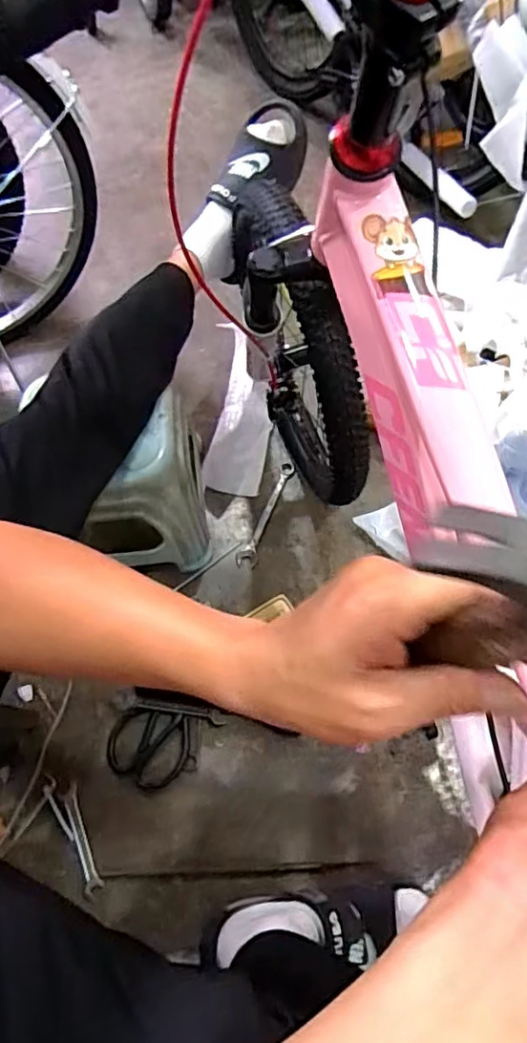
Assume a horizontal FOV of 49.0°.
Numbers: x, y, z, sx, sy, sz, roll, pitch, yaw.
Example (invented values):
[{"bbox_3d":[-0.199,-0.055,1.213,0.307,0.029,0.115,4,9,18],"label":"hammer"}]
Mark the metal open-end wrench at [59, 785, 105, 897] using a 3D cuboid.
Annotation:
[{"bbox_3d":[-0.241,0.419,0.763,0.023,0.007,0.133,-22,65,-10],"label":"metal open-end wrench"}]

